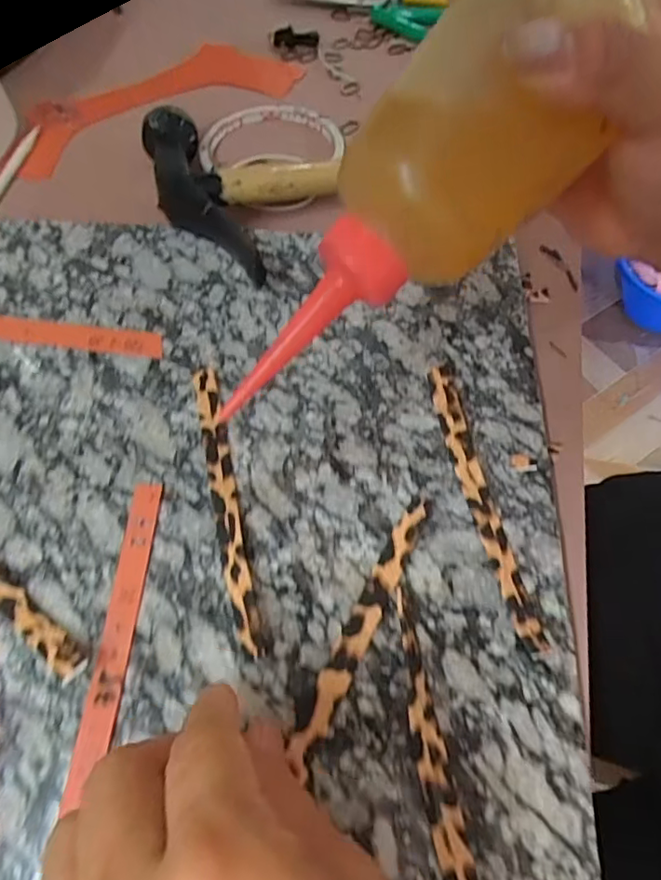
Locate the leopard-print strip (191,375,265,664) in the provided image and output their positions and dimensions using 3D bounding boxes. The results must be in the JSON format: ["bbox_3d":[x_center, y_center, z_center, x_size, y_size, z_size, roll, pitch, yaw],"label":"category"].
[{"bbox_3d":[-0.045,0.023,0.237,0.011,0.006,0.130,-13,64,-6],"label":"leopard-print strip"}]

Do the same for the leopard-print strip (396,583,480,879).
[{"bbox_3d":[0.037,0.118,0.188,0.012,0.006,0.130,-11,64,-4],"label":"leopard-print strip"}]

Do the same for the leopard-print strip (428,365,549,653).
[{"bbox_3d":[0.063,0.023,0.235,0.011,0.006,0.126,-12,64,-5],"label":"leopard-print strip"}]

